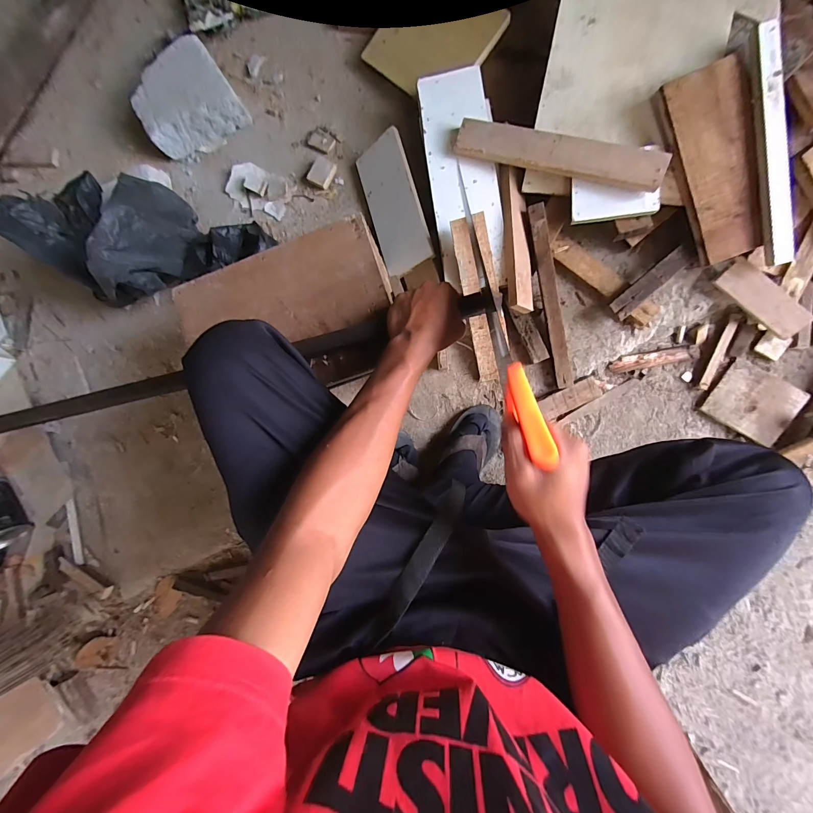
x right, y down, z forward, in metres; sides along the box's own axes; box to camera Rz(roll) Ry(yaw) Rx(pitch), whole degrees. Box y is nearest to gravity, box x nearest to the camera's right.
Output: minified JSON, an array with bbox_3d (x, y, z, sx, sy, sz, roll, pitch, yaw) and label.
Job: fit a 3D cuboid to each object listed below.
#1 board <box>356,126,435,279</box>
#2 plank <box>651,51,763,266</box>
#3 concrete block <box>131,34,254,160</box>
[{"bbox_3d":[-0.026,-0.388,0.668,0.103,0.010,0.252,-17,89,35],"label":"board"},{"bbox_3d":[0.493,-0.388,0.558,0.116,0.017,0.292,-16,98,6],"label":"plank"},{"bbox_3d":[-0.475,-0.657,0.746,0.204,0.066,0.196,-30,86,6],"label":"concrete block"}]

